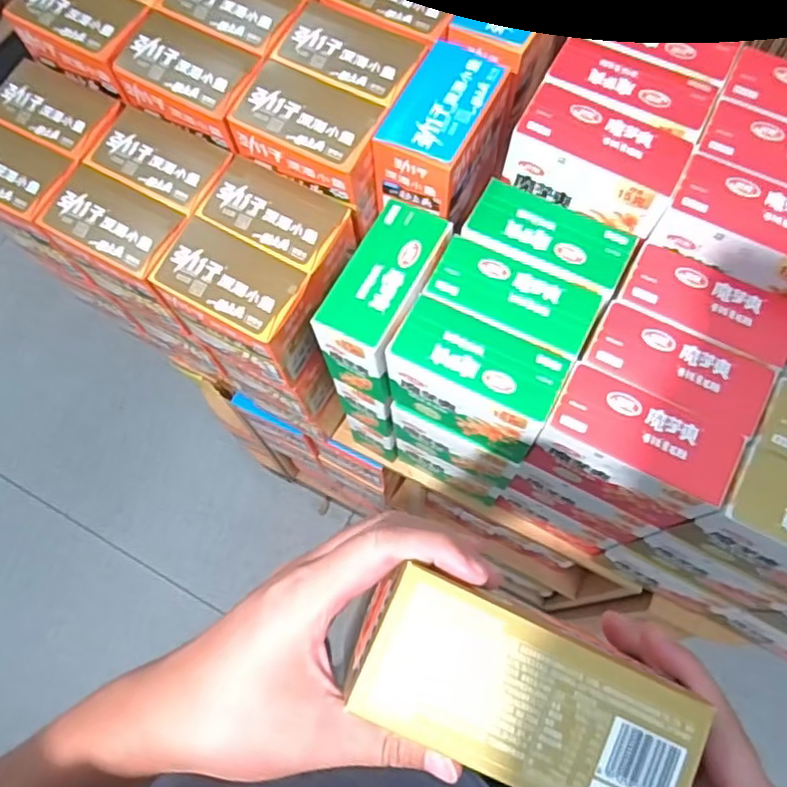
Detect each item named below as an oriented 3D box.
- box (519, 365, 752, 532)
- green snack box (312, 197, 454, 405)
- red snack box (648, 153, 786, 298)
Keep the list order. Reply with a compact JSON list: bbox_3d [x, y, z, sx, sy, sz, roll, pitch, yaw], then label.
[{"bbox_3d":[0.191,0.049,0.547,0.135,0.117,0.060,25,73,11],"label":"box"},{"bbox_3d":[-0.005,-0.080,0.590,0.066,0.101,0.142,26,73,11],"label":"green snack box"},{"bbox_3d":[0.286,-0.130,0.526,0.132,0.045,0.062,27,73,12],"label":"red snack box"}]

